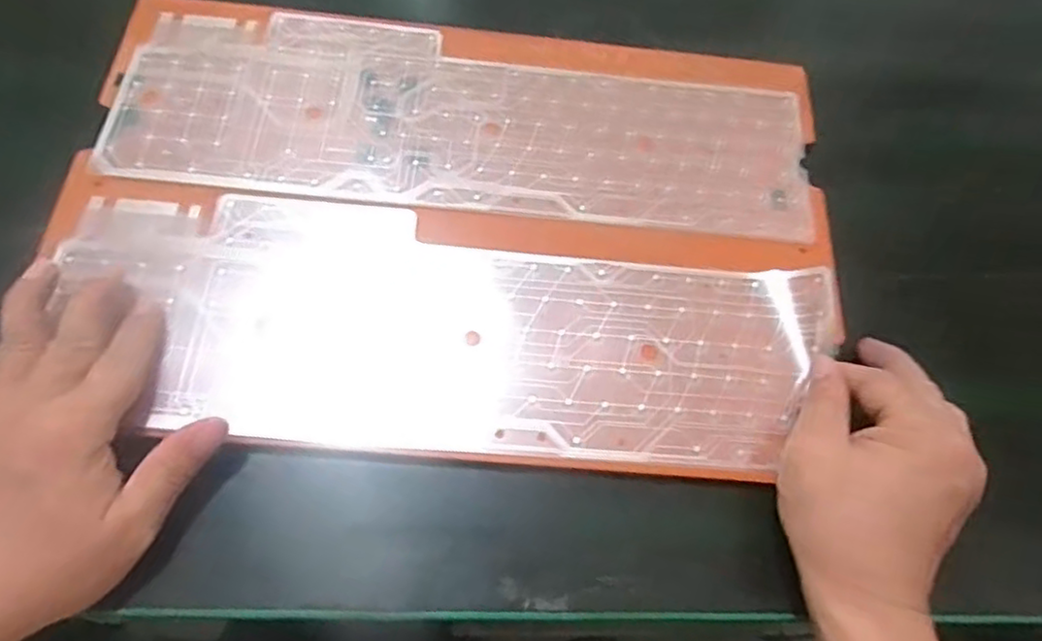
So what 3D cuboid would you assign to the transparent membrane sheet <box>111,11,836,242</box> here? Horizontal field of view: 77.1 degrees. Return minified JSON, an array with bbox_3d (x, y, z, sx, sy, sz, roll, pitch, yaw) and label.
[{"bbox_3d":[-0.028,-0.120,0.395,0.399,0.004,0.124,4,68,-4],"label":"transparent membrane sheet"}]

